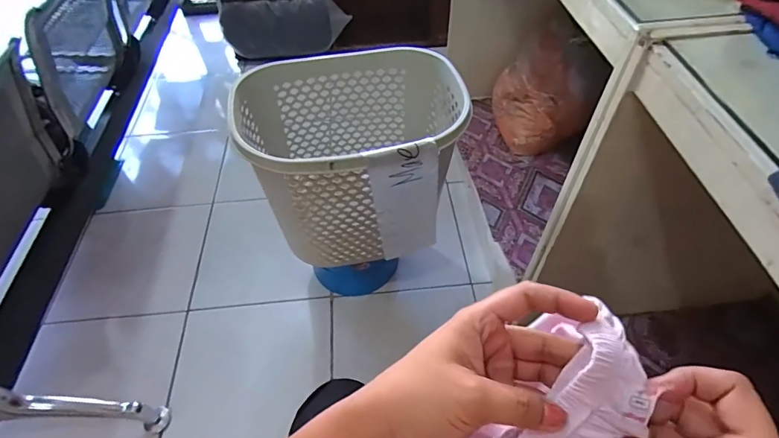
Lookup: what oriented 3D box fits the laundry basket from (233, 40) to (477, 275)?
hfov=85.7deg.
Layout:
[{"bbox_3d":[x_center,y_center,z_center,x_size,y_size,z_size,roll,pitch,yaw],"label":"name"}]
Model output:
[{"bbox_3d":[-0.069,-0.126,0.932,0.416,0.371,0.312,-12,53,-7],"label":"laundry basket"}]

